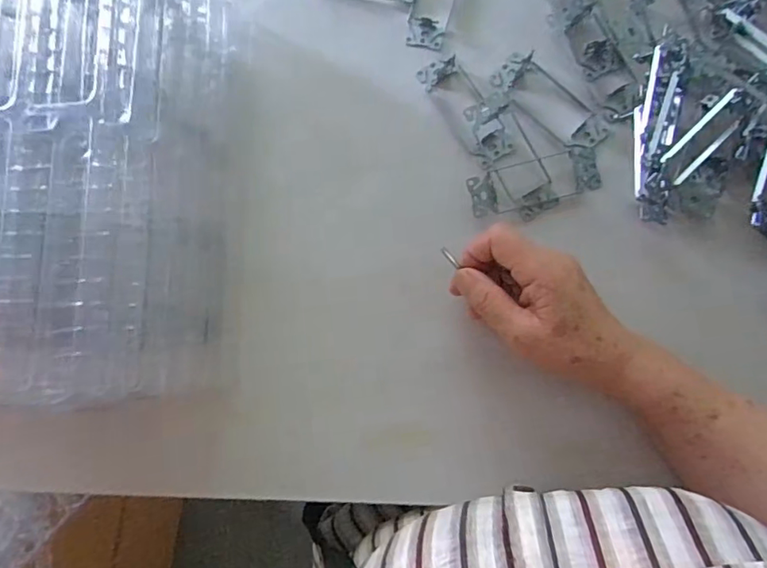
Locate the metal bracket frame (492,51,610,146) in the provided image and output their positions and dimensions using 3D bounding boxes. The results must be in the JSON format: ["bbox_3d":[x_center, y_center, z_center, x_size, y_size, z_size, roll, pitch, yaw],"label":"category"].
[{"bbox_3d":[0.139,-0.153,0.429,0.105,0.015,0.038,45,92,9],"label":"metal bracket frame"}]

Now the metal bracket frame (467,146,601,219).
[{"bbox_3d":[0.124,-0.084,0.424,0.105,0.009,0.037,-14,84,6],"label":"metal bracket frame"}]

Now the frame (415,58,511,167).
[{"bbox_3d":[0.068,-0.149,0.438,0.039,0.012,0.104,-33,82,4],"label":"frame"}]

